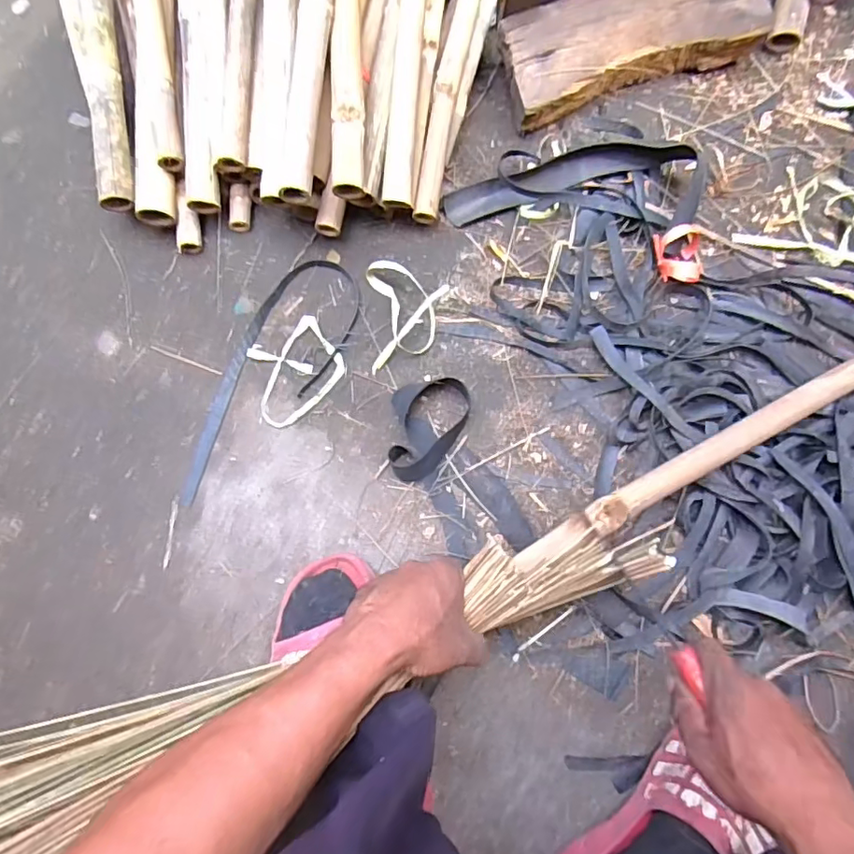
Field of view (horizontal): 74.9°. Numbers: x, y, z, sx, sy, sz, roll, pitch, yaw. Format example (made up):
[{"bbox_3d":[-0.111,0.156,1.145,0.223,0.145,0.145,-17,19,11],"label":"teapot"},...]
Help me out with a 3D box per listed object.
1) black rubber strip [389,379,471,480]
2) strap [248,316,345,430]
[{"bbox_3d":[0.003,0.002,0.594,0.081,0.025,0.108,2,77,1],"label":"black rubber strip"},{"bbox_3d":[-0.148,-0.062,0.614,0.106,0.005,0.096,-36,80,-7],"label":"strap"}]

